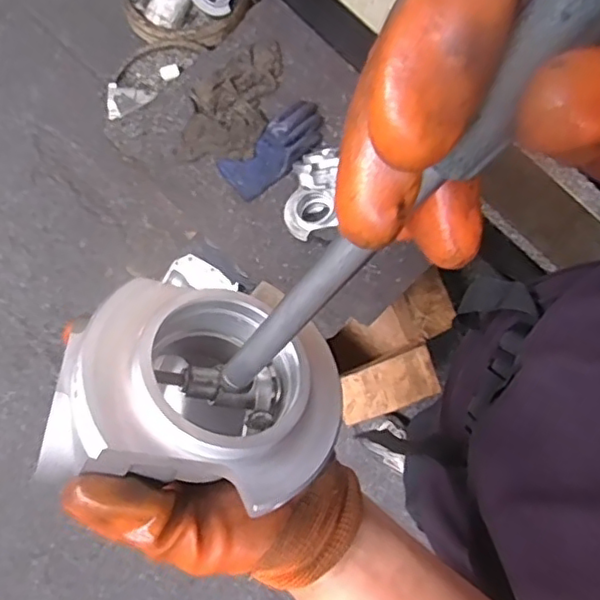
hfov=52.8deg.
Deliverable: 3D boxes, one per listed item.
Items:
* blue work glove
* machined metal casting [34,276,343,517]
[{"bbox_3d":[-0.047,-0.306,1.203,0.237,0.033,0.110,-41,82,-4],"label":"blue work glove"},{"bbox_3d":[-0.046,0.046,0.272,0.114,0.077,0.090,19,56,-12],"label":"machined metal casting"}]

